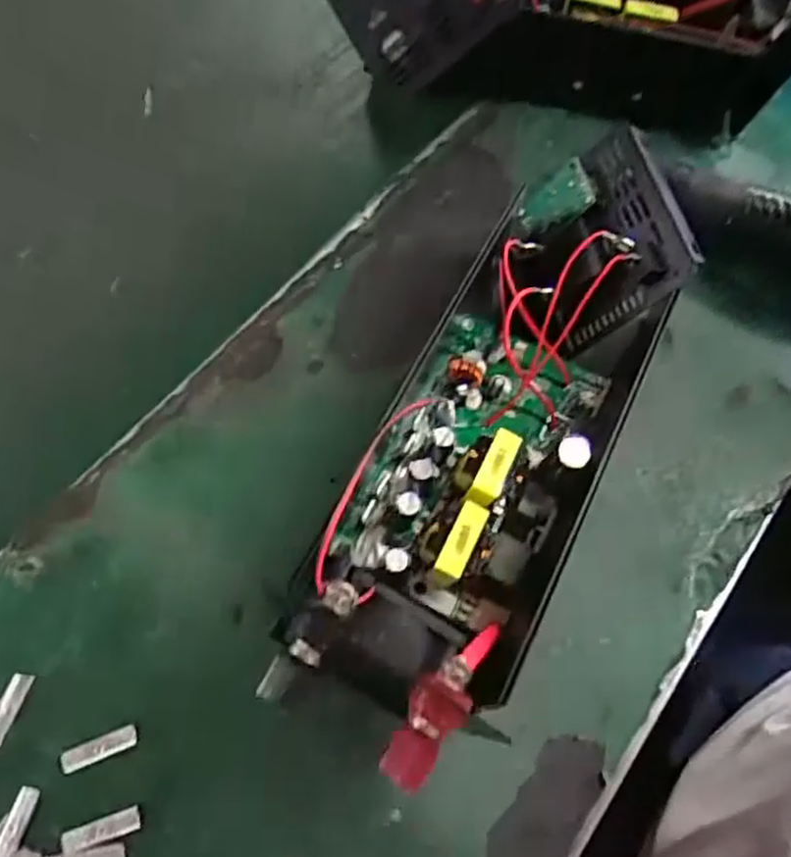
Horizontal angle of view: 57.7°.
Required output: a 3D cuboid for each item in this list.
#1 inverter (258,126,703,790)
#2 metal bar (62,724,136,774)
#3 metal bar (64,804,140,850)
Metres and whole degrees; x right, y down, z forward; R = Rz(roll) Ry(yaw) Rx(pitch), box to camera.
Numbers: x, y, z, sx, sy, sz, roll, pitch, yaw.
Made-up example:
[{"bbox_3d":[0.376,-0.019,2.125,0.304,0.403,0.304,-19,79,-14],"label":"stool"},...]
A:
[{"bbox_3d":[0.054,-0.006,0.332,0.091,0.091,0.307,26,66,8],"label":"inverter"},{"bbox_3d":[-0.125,0.135,0.303,0.032,0.004,0.008,-20,67,-12],"label":"metal bar"},{"bbox_3d":[-0.120,0.163,0.291,0.030,0.004,0.009,-16,67,-11],"label":"metal bar"}]

